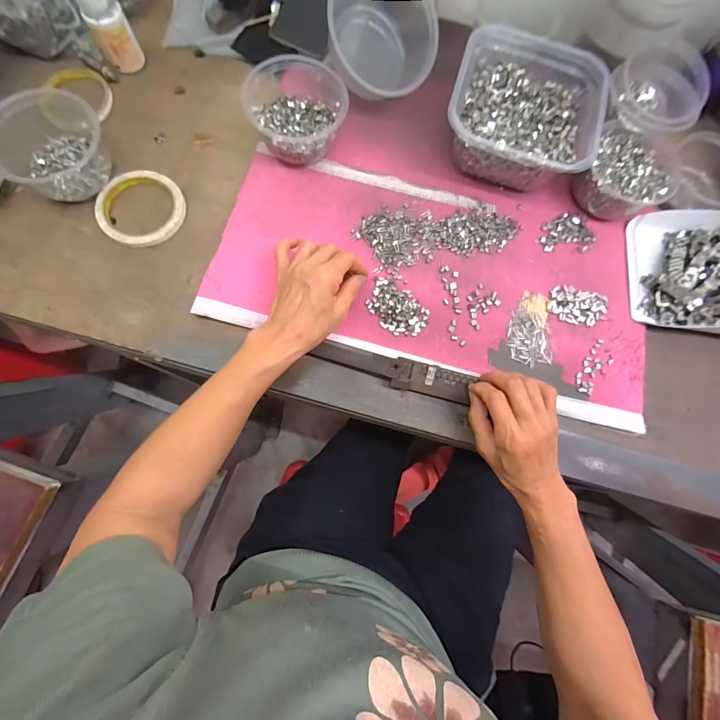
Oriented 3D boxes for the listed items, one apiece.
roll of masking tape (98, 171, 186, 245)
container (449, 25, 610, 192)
[{"bbox_3d":[-0.262,-0.182,0.422,0.097,0.011,0.096,1,77,-5],"label":"roll of masking tape"},{"bbox_3d":[0.197,-0.304,0.438,0.171,0.064,0.170,18,77,0],"label":"container"}]

